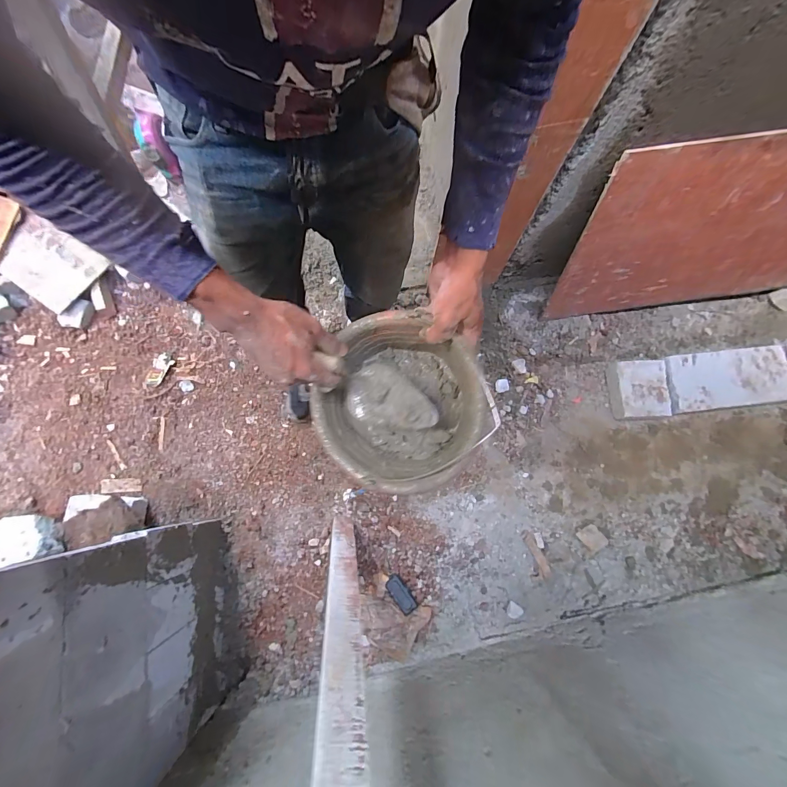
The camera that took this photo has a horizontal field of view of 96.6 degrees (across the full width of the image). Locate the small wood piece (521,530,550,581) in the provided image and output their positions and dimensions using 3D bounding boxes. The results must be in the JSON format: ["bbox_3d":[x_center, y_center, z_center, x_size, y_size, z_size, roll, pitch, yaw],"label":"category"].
[{"bbox_3d":[0.433,0.498,1.082,0.060,0.011,0.137,-12,61,-5],"label":"small wood piece"}]

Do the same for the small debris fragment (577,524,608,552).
[{"bbox_3d":[0.622,0.451,1.095,0.061,0.027,0.067,-31,77,-10],"label":"small debris fragment"}]

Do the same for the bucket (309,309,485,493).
[{"bbox_3d":[0.021,0.015,0.544,0.242,0.153,0.242,-2,85,20],"label":"bucket"}]

